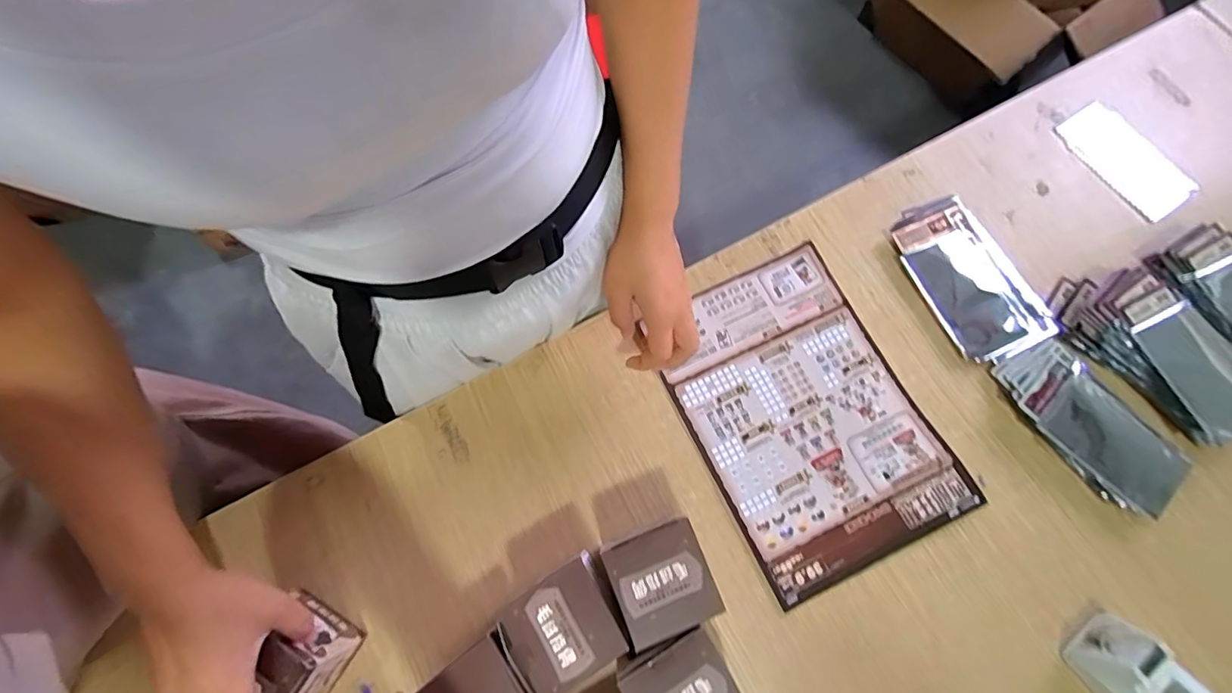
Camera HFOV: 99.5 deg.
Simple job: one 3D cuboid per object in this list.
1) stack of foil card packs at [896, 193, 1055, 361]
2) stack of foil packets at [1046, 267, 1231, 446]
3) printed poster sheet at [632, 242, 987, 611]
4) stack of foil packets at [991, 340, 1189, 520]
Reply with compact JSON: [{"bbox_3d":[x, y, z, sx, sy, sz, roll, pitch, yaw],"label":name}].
[{"bbox_3d":[0.354,-0.069,0.532,0.096,0.015,0.172,-23,75,-7],"label":"stack of foil card packs"},{"bbox_3d":[0.516,0.001,0.499,0.098,0.041,0.183,-35,77,-10],"label":"stack of foil packets"},{"bbox_3d":[0.175,0.061,0.502,0.203,0.010,0.288,-25,74,-7],"label":"printed poster sheet"},{"bbox_3d":[0.433,0.069,0.480,0.083,0.026,0.163,-42,78,-12],"label":"stack of foil packets"}]

